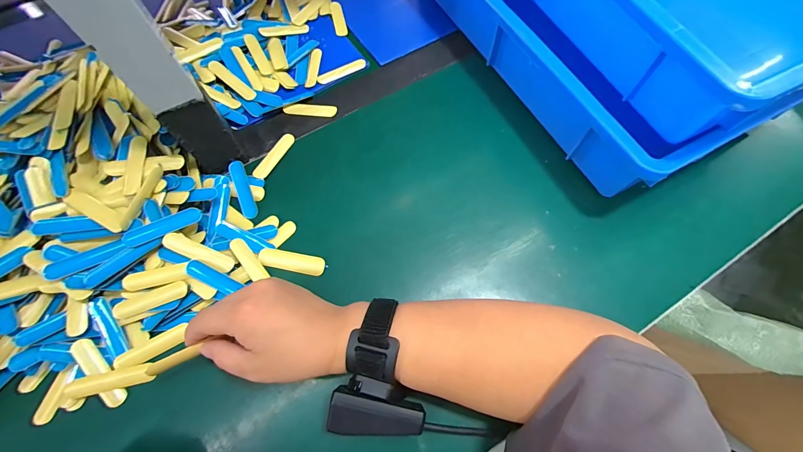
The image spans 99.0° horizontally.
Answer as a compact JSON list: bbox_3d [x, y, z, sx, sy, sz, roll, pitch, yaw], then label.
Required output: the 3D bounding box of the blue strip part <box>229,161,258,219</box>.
[{"bbox_3d":[-0.159,-0.036,0.346,0.015,0.005,0.060,-19,84,-7],"label":"blue strip part"}]

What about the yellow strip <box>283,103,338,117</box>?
[{"bbox_3d":[-0.105,-0.135,0.396,0.059,0.004,0.017,3,66,3],"label":"yellow strip"}]

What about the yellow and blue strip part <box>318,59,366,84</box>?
[{"bbox_3d":[-0.072,-0.187,0.415,0.062,0.005,0.012,-29,68,-11],"label":"yellow and blue strip part"}]

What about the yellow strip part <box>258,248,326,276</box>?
[{"bbox_3d":[-0.103,0.033,0.322,0.061,0.008,0.018,9,67,6],"label":"yellow strip part"}]

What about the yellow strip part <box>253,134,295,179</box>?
[{"bbox_3d":[-0.136,-0.075,0.367,0.015,0.004,0.062,34,68,-10],"label":"yellow strip part"}]

